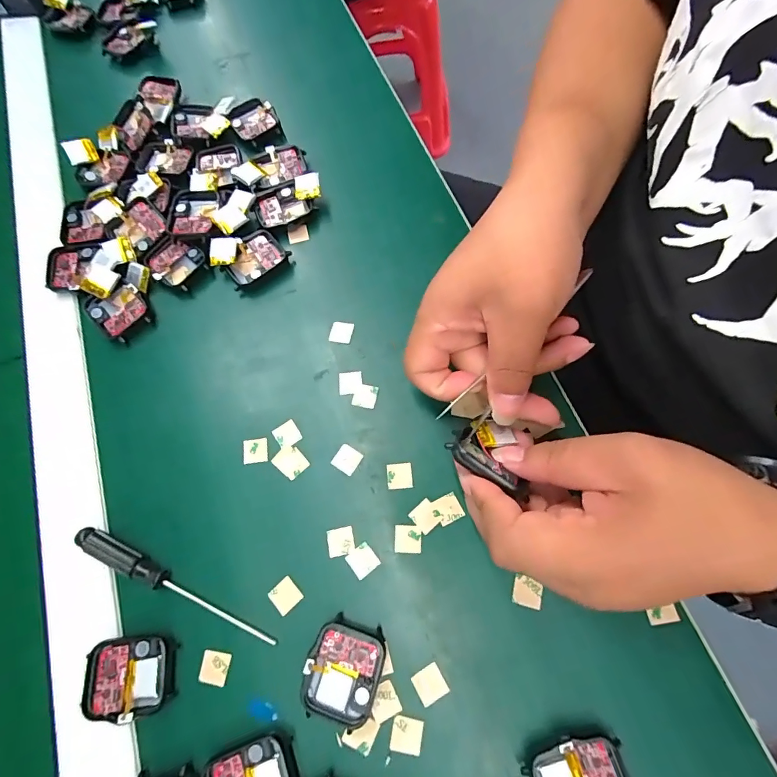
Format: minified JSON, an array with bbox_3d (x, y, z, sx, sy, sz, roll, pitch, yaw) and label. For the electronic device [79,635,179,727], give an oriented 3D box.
[{"bbox_3d":[-0.140,0.155,0.229,0.044,0.009,0.037,-5,70,3],"label":"electronic device"}]

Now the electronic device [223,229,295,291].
[{"bbox_3d":[-0.099,-0.096,0.316,0.044,0.012,0.034,-39,72,-9],"label":"electronic device"}]

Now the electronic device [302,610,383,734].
[{"bbox_3d":[-0.023,0.149,0.223,0.037,0.010,0.045,15,73,10],"label":"electronic device"}]

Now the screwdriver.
[{"bbox_3d":[-0.123,0.112,0.243,0.130,0.011,0.014,22,74,12],"label":"screwdriver"}]

